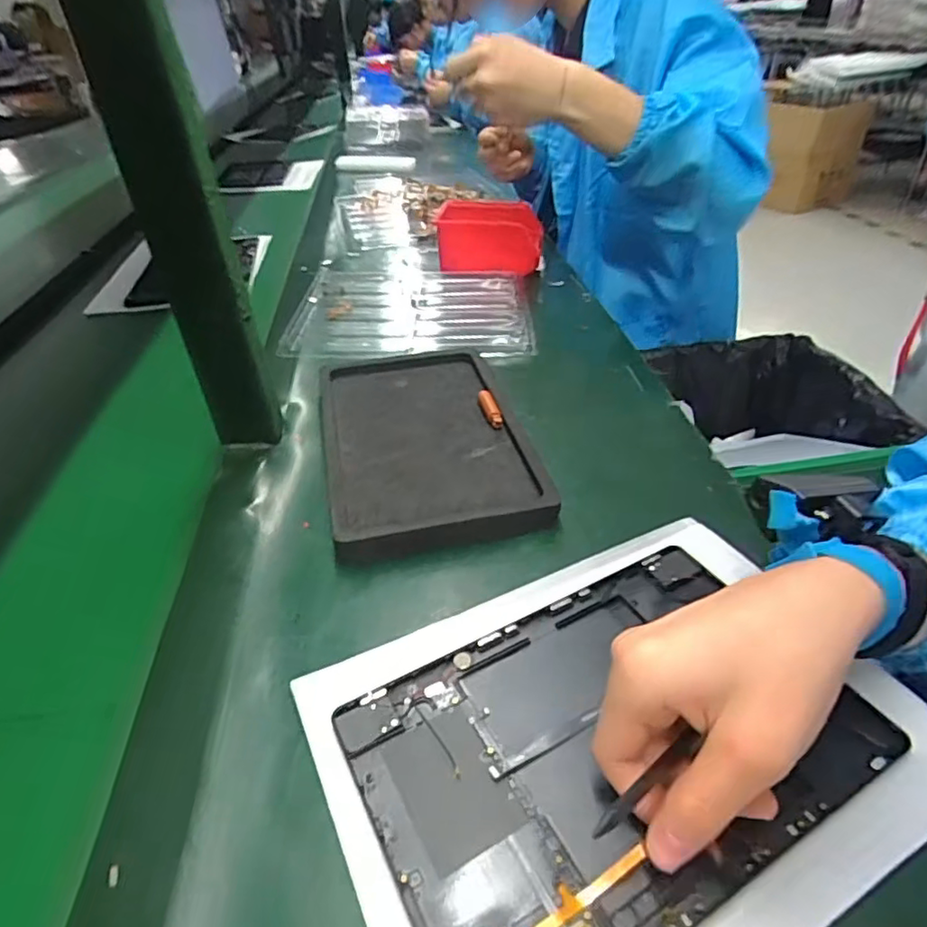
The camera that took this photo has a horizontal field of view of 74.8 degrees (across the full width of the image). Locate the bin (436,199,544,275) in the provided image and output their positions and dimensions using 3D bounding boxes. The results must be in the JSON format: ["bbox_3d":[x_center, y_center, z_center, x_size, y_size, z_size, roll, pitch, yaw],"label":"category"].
[{"bbox_3d":[0.039,-0.308,0.827,0.131,0.074,0.114,0,37,7],"label":"bin"}]

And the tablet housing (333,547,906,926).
[{"bbox_3d":[0.070,0.133,0.298,0.230,0.010,0.159,-22,41,-20],"label":"tablet housing"}]

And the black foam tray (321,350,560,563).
[{"bbox_3d":[-0.036,-0.029,0.509,0.156,0.021,0.269,-11,37,-8],"label":"black foam tray"}]

